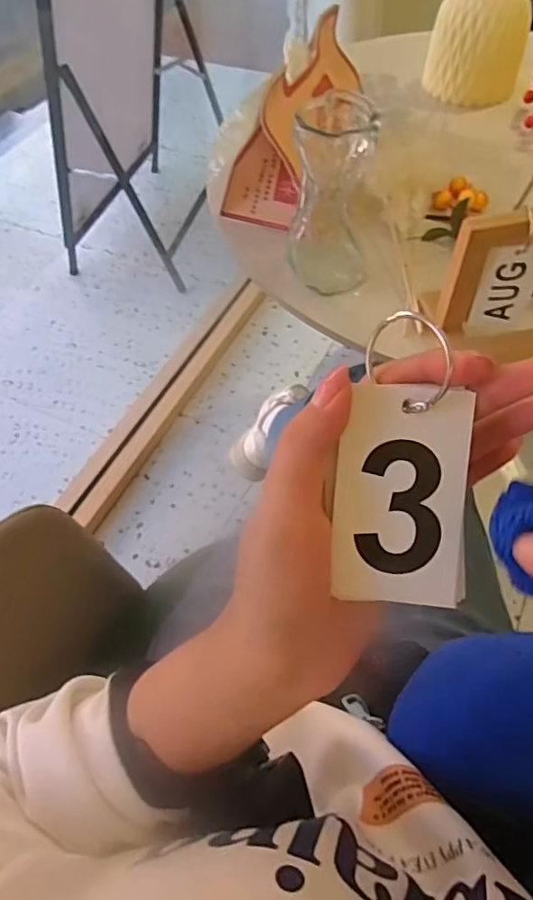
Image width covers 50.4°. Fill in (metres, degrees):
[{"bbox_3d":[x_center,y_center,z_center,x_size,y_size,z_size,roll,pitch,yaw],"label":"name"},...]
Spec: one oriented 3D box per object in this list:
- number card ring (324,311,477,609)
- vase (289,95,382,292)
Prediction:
[{"bbox_3d":[0.048,0.005,0.195,0.044,0.004,0.096,2,96,4],"label":"number card ring"},{"bbox_3d":[0.058,-0.222,0.496,0.071,0.141,0.084,13,58,11],"label":"vase"}]

